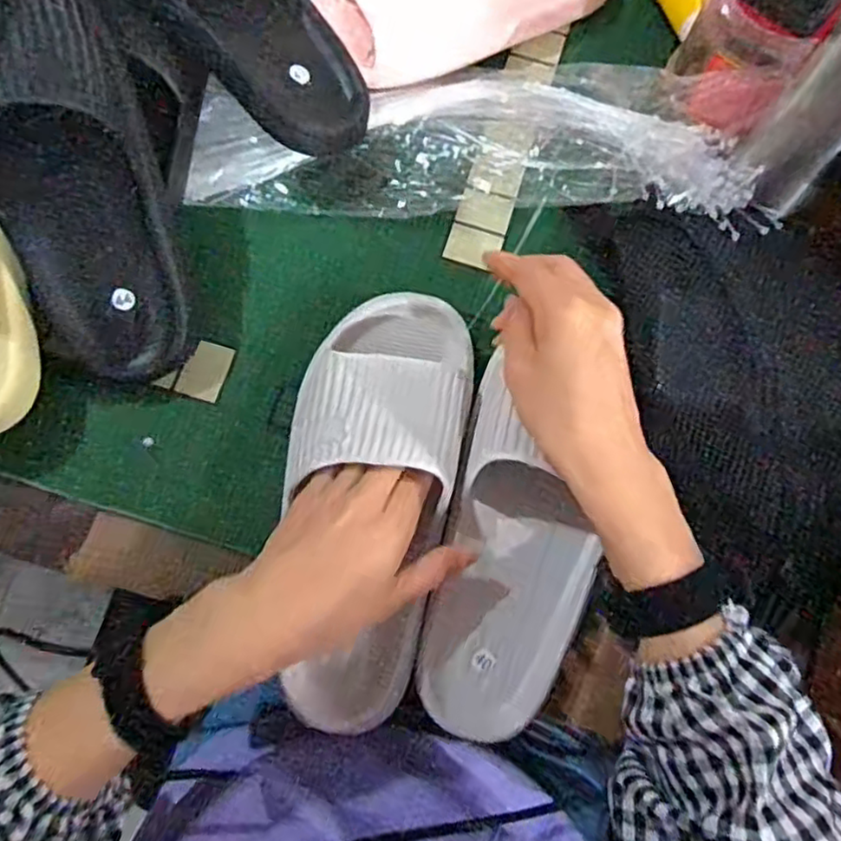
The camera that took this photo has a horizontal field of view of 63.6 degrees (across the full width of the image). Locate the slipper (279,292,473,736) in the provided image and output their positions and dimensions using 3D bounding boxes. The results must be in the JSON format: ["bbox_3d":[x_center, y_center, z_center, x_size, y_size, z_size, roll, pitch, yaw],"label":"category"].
[{"bbox_3d":[-0.032,0.048,0.406,0.101,0.065,0.262,8,86,1],"label":"slipper"}]

